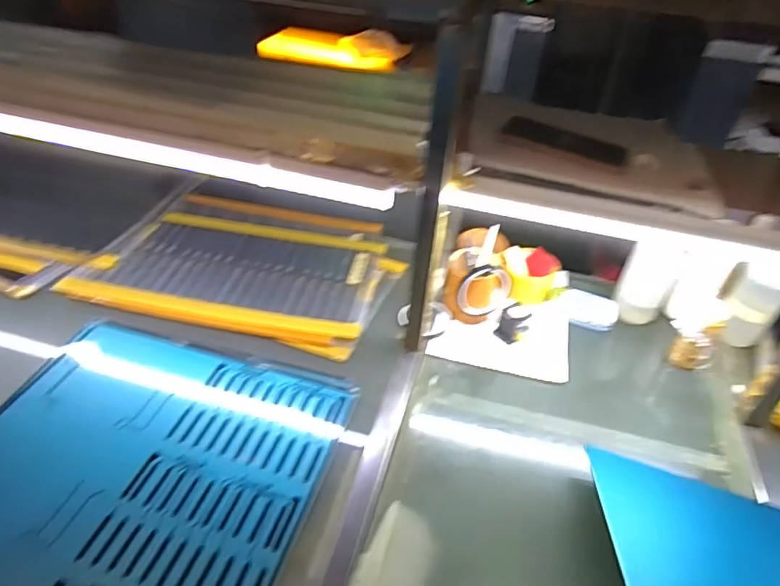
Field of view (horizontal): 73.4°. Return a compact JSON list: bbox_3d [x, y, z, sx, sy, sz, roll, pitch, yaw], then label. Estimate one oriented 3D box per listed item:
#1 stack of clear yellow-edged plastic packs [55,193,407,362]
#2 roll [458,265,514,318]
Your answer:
[{"bbox_3d":[-0.242,-0.055,0.960,0.491,0.025,0.352,11,41,8],"label":"stack of clear yellow-edged plastic packs"},{"bbox_3d":[0.154,-0.002,0.855,0.095,0.099,0.031,-13,44,-19],"label":"roll"}]

